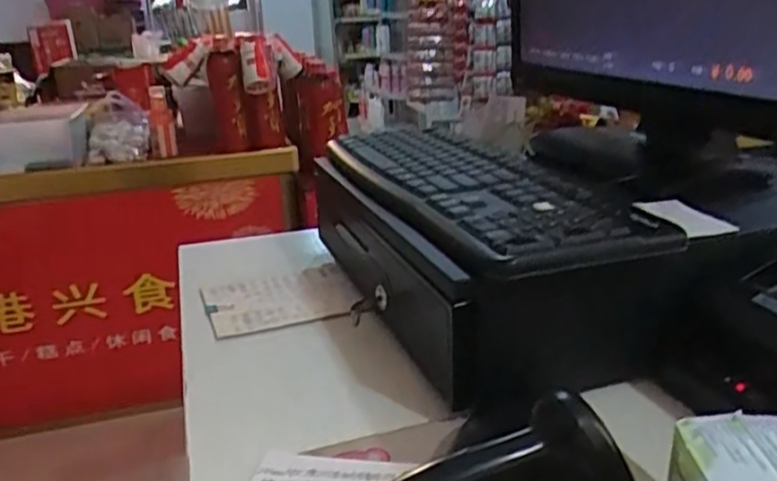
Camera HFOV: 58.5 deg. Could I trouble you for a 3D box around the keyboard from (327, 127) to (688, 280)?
[{"bbox_3d":[0.064,-0.051,0.606,0.142,0.028,0.380,-10,21,-18],"label":"keyboard"}]

